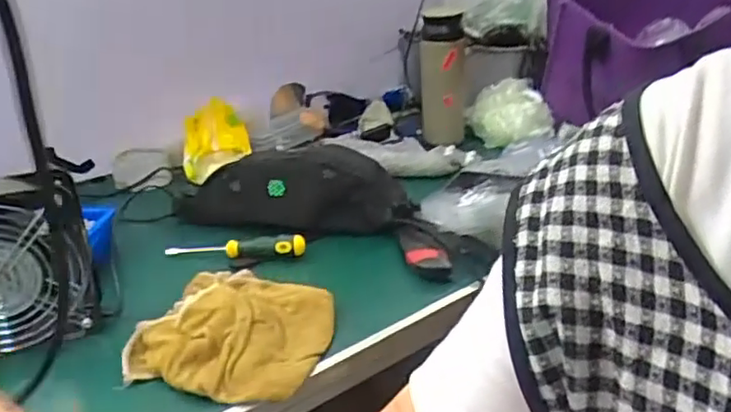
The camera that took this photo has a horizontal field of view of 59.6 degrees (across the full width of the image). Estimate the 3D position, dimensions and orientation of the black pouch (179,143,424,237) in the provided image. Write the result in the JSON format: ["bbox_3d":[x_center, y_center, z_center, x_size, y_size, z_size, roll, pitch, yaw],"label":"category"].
[{"bbox_3d":[-0.094,-0.018,0.759,0.294,0.080,0.085,0,24,5],"label":"black pouch"}]

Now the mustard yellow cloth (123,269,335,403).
[{"bbox_3d":[-0.115,0.096,0.567,0.164,0.038,0.161,4,25,15],"label":"mustard yellow cloth"}]

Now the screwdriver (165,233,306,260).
[{"bbox_3d":[-0.146,0.041,0.712,0.160,0.023,0.022,1,24,8],"label":"screwdriver"}]

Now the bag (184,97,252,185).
[{"bbox_3d":[-0.225,-0.103,0.931,0.104,0.085,0.077,-16,27,-28],"label":"bag"}]

